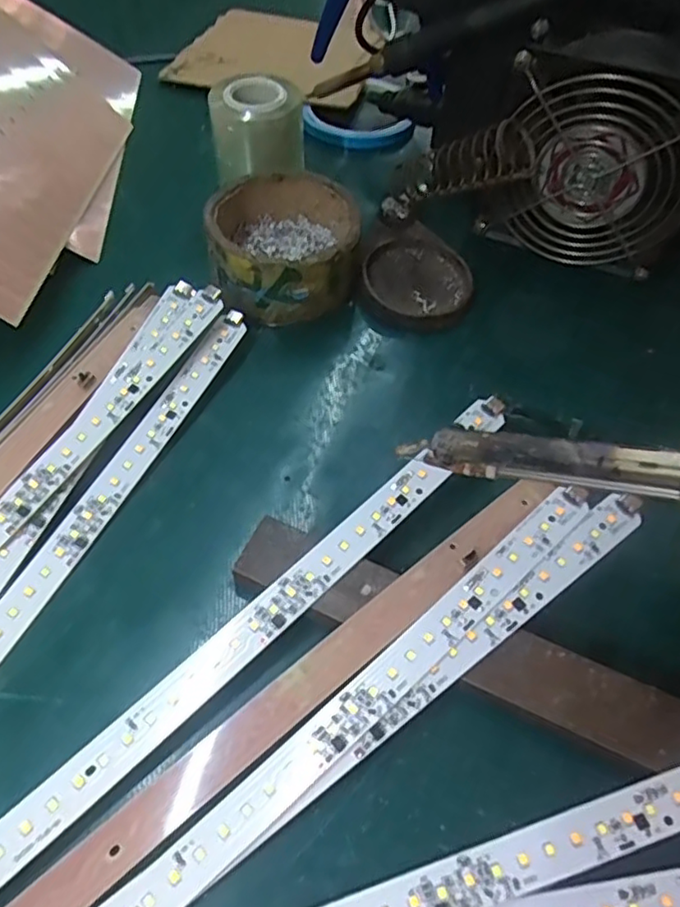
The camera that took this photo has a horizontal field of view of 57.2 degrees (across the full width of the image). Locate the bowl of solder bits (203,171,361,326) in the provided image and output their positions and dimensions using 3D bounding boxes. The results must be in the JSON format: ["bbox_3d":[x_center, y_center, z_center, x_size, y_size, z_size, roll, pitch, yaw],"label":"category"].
[{"bbox_3d":[-0.035,-0.123,0.367,0.081,0.045,0.086,2,57,-2],"label":"bowl of solder bits"}]

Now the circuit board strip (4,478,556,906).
[{"bbox_3d":[-0.014,0.091,0.242,0.273,0.007,0.022,-35,66,-20],"label":"circuit board strip"}]

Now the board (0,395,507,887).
[{"bbox_3d":[-0.027,0.063,0.252,0.279,0.008,0.019,-39,68,-22],"label":"board"}]

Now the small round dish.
[{"bbox_3d":[0.048,-0.105,0.375,0.063,0.017,0.070,19,57,9],"label":"small round dish"}]

